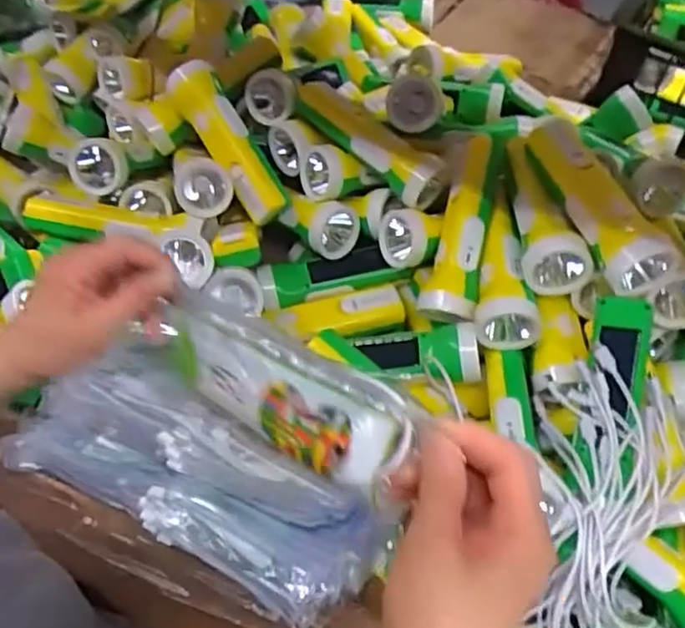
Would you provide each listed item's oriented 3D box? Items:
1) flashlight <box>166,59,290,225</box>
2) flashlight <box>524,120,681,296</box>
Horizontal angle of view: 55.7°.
[{"bbox_3d":[-0.111,-0.166,0.627,0.045,0.048,0.170,-31,82,-18],"label":"flashlight"},{"bbox_3d":[0.208,-0.093,0.534,0.060,0.055,0.166,-12,57,-6],"label":"flashlight"}]

